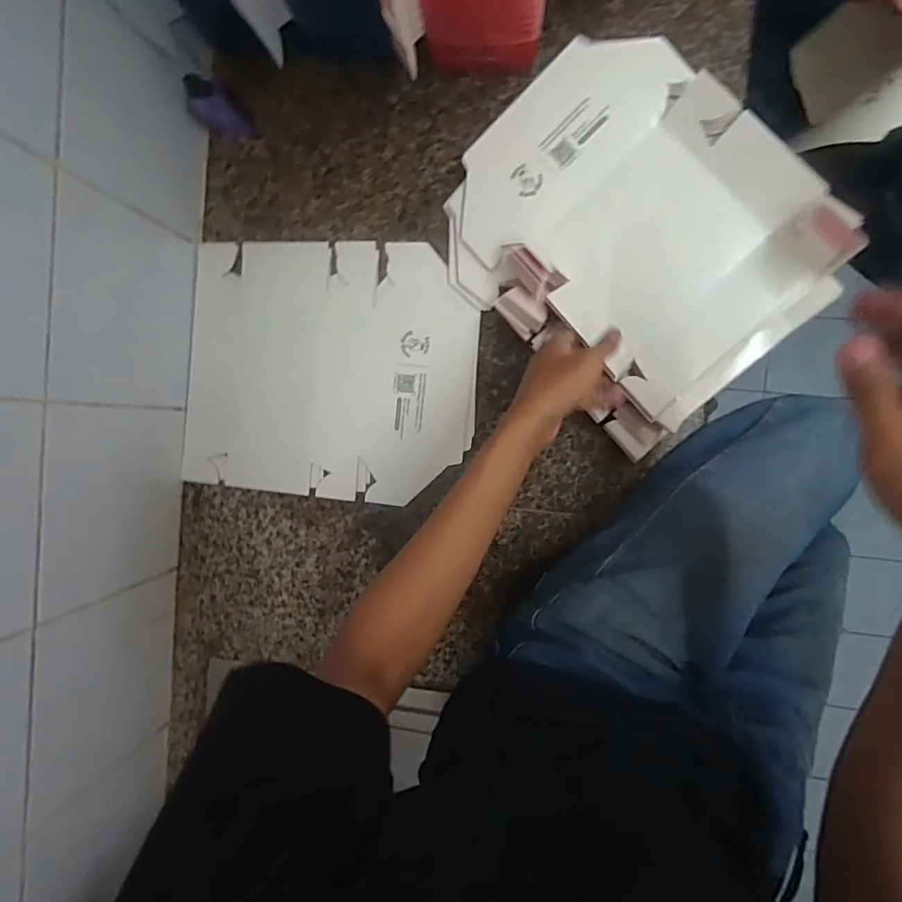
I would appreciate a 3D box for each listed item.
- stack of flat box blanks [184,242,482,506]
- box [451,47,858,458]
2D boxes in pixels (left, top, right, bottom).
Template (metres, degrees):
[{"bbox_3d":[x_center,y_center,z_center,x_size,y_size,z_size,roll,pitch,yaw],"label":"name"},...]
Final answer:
[{"bbox_3d":[-0.146,-0.095,0.622,0.347,0.009,0.293,4,94,6],"label":"stack of flat box blanks"},{"bbox_3d":[0.186,-0.220,0.541,0.369,0.058,0.297,45,97,2],"label":"box"}]

